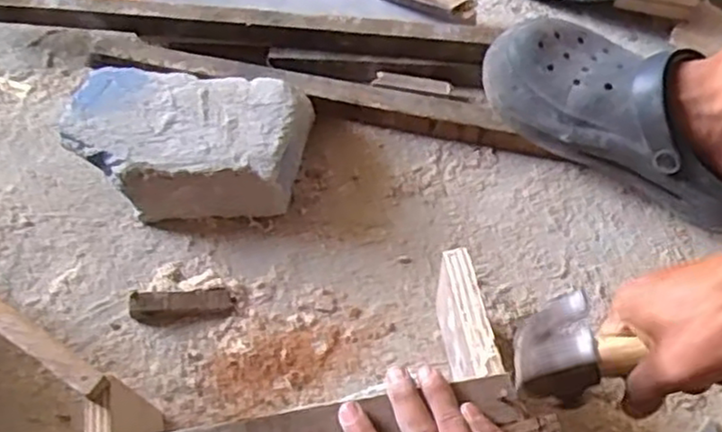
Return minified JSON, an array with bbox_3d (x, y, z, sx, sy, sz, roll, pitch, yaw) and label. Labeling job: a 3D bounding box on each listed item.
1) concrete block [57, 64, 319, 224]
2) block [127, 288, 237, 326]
[{"bbox_3d":[-0.157,-0.064,0.667,0.207,0.081,0.115,2,62,4],"label":"concrete block"},{"bbox_3d":[-0.156,0.077,0.623,0.085,0.019,0.026,-6,61,-1],"label":"block"}]

